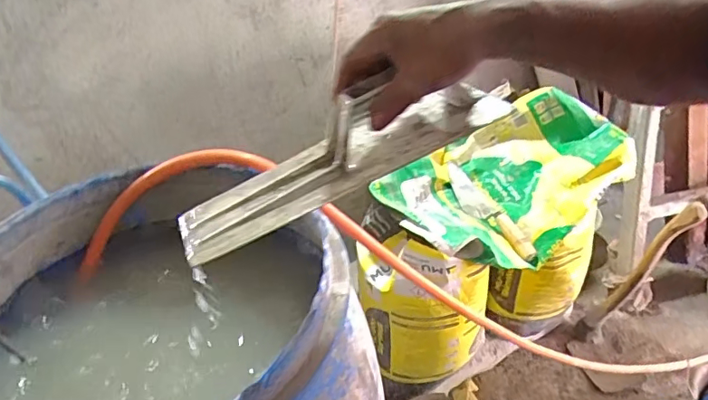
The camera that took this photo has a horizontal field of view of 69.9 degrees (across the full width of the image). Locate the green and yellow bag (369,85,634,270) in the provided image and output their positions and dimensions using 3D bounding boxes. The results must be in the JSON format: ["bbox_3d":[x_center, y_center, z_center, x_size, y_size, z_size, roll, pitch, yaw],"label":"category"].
[{"bbox_3d":[0.369,-0.045,1.150,0.579,0.204,0.283,-23,40,-22],"label":"green and yellow bag"}]

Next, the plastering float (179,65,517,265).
[{"bbox_3d":[-0.018,-0.049,0.438,0.296,0.059,0.091,-26,39,-5],"label":"plastering float"}]

